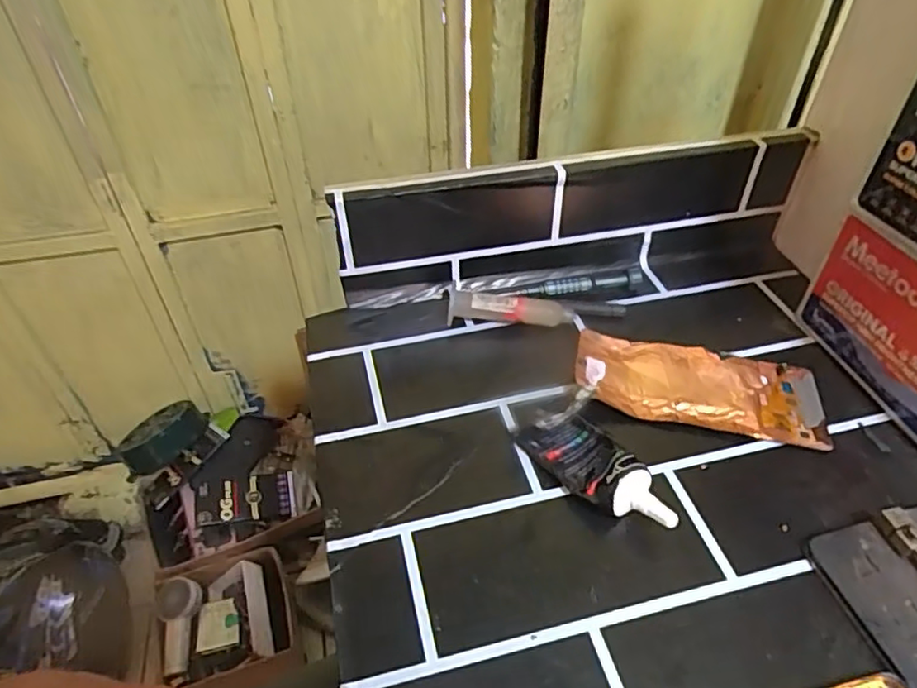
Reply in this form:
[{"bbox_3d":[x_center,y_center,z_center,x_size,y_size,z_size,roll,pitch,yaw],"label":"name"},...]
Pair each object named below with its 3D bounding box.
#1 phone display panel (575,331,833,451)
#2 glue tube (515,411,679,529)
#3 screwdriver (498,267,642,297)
[{"bbox_3d":[0.151,0.026,0.389,0.148,0.005,0.065,9,44,11],"label":"phone display panel"},{"bbox_3d":[0.078,0.067,0.334,0.040,0.025,0.092,-30,50,-27],"label":"glue tube"},{"bbox_3d":[0.085,-0.044,0.451,0.107,0.010,0.010,-9,44,-8],"label":"screwdriver"}]

